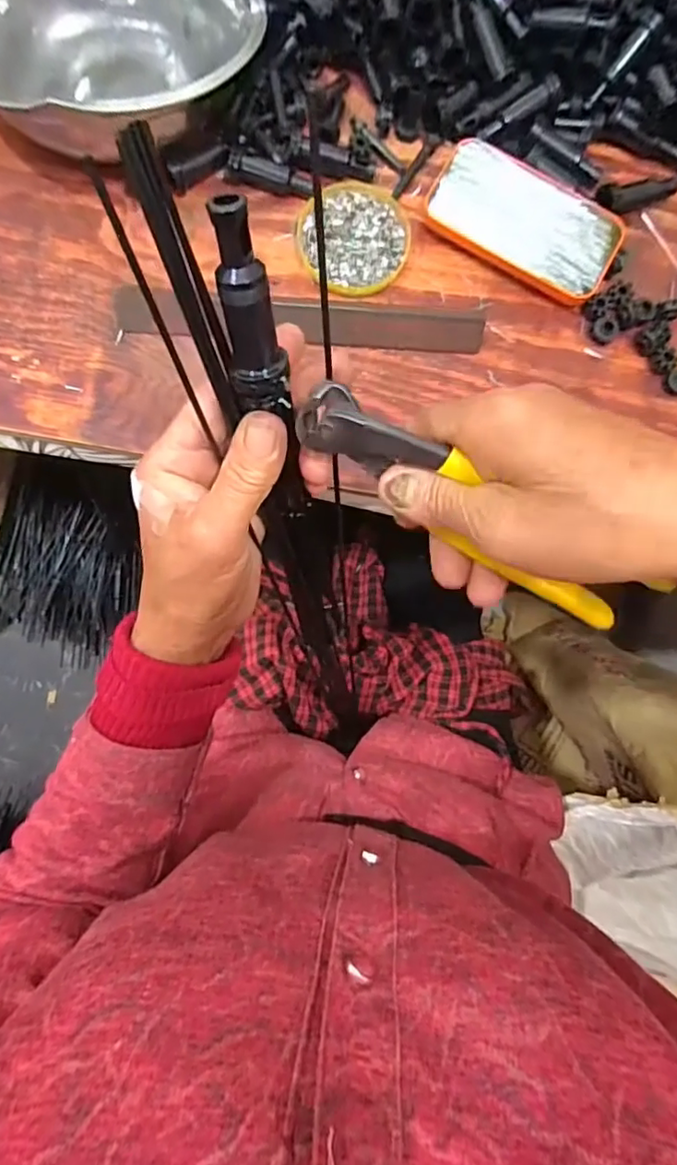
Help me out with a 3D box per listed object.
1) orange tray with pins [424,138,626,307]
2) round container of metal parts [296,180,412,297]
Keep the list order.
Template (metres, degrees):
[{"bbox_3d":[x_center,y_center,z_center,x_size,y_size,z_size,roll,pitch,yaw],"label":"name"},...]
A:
[{"bbox_3d":[0.140,-0.272,0.434,0.143,0.023,0.071,30,83,0],"label":"orange tray with pins"},{"bbox_3d":[0.012,-0.263,0.435,0.083,0.010,0.089,0,84,-4],"label":"round container of metal parts"}]

